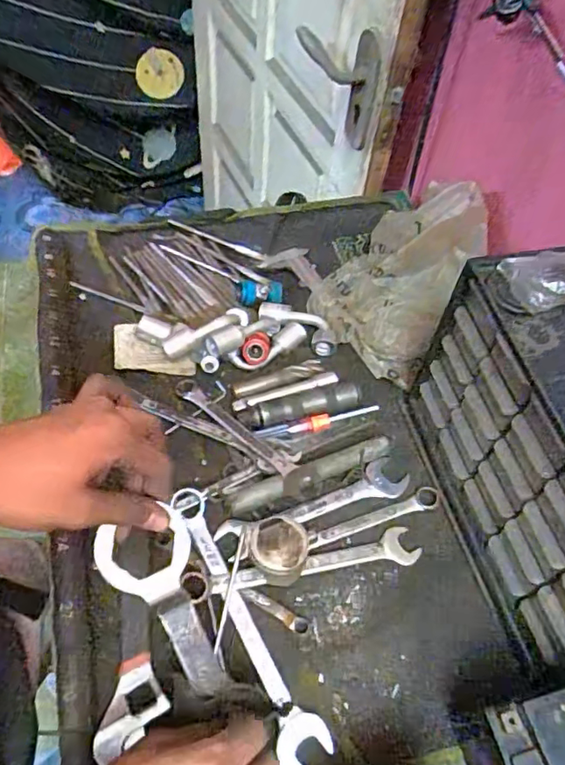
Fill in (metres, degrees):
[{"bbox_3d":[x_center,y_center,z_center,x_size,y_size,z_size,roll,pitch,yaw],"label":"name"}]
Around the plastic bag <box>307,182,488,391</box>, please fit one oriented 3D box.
[{"bbox_3d":[0.126,-0.130,0.651,0.170,0.138,0.188,30,59,15],"label":"plastic bag"}]

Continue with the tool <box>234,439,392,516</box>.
[{"bbox_3d":[0.032,0.090,0.559,0.175,0.027,0.022,-19,60,-16],"label":"tool"}]

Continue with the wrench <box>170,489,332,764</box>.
[{"bbox_3d":[-0.035,0.201,0.485,0.039,0.013,0.247,-23,62,-18],"label":"wrench"}]

